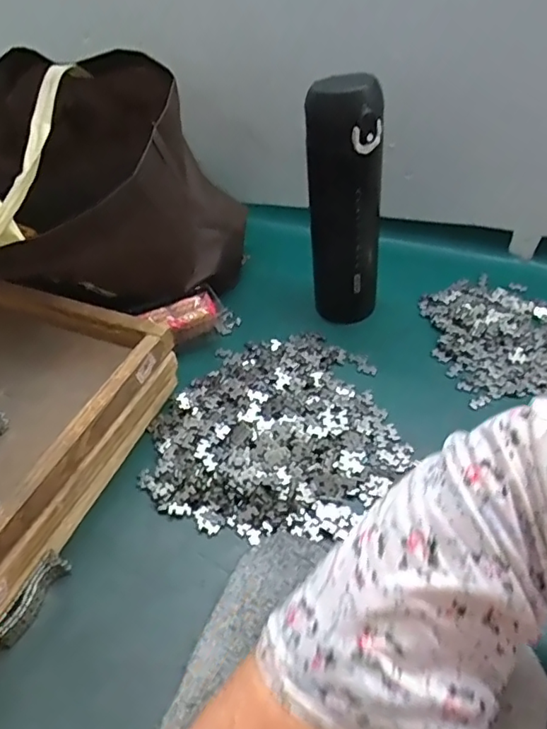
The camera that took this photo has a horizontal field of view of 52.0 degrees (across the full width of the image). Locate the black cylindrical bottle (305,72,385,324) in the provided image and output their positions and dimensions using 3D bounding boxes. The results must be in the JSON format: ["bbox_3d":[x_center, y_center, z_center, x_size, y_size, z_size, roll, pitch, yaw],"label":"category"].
[{"bbox_3d":[0.065,-0.129,0.506,0.064,0.229,0.050,-1,44,7],"label":"black cylindrical bottle"}]

